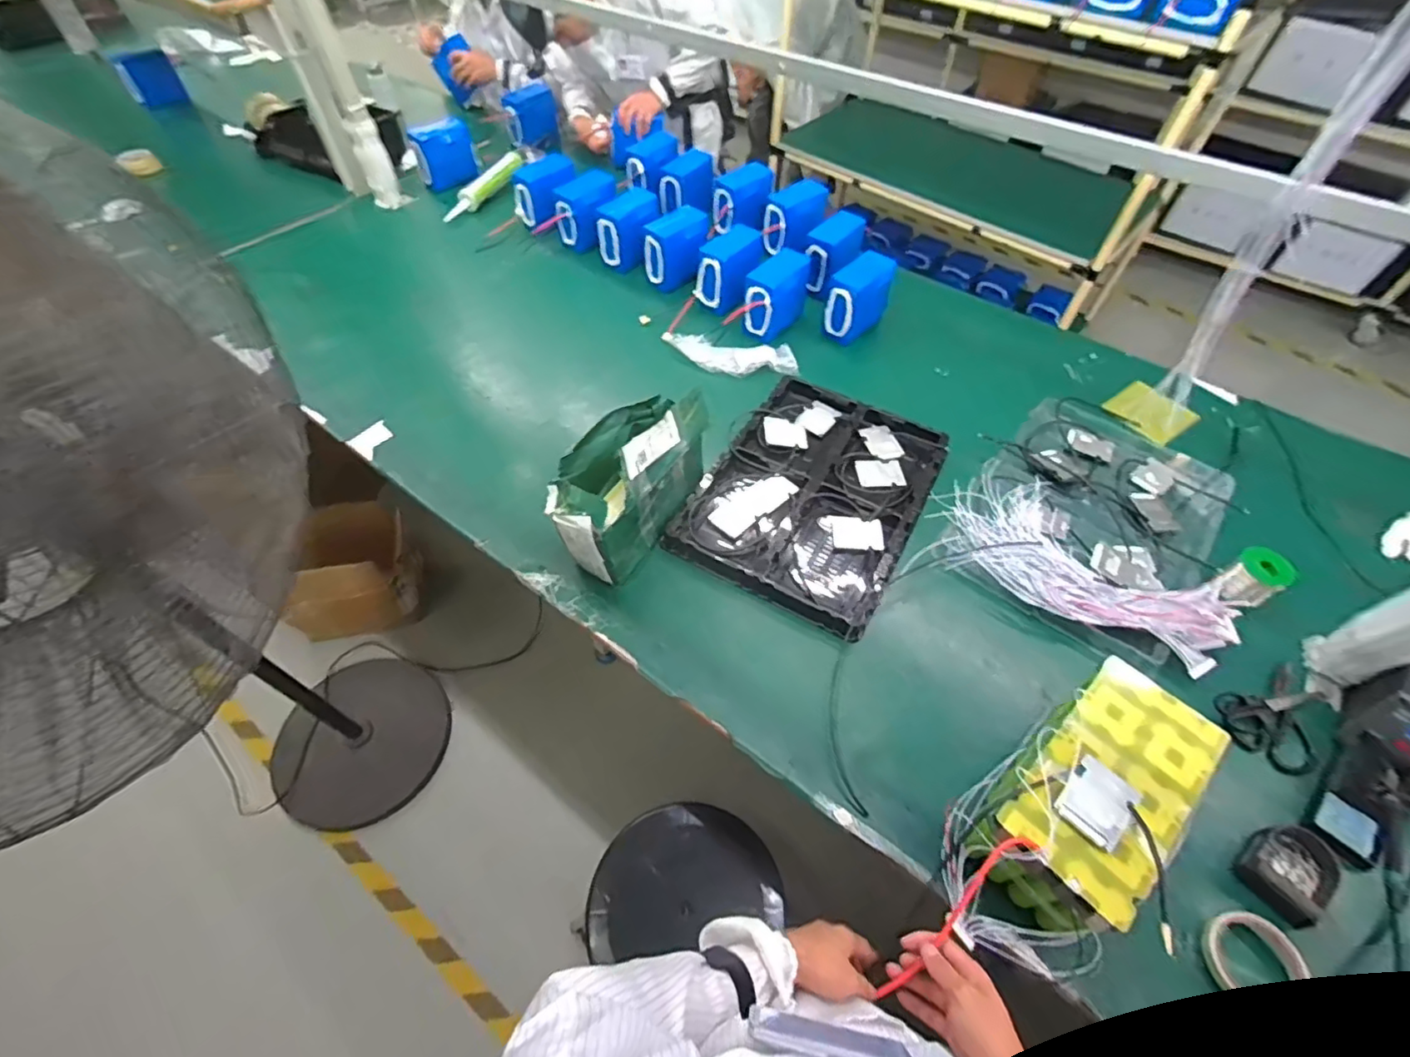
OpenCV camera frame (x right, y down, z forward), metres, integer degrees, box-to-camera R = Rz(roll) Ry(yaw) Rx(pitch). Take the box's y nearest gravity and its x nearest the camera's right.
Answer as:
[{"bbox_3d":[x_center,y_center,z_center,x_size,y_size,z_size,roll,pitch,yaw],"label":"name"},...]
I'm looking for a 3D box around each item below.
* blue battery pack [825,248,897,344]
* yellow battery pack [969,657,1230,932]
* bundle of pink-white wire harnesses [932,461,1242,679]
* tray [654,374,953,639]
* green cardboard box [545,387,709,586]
[{"bbox_3d":[0.343,-0.509,1.325,0.081,0.156,0.165,34,61,22],"label":"blue battery pack"},{"bbox_3d":[0.441,0.298,0.684,0.290,0.126,0.145,-37,62,-18],"label":"yellow battery pack"},{"bbox_3d":[0.597,0.051,0.952,0.251,0.045,0.430,-38,63,-24],"label":"bundle of pink-white wire harnesses"},{"bbox_3d":[0.197,-0.072,1.063,0.344,0.035,0.481,26,58,17],"label":"tray"},{"bbox_3d":[-0.131,-0.089,0.957,0.161,0.204,0.297,26,58,17],"label":"green cardboard box"}]

